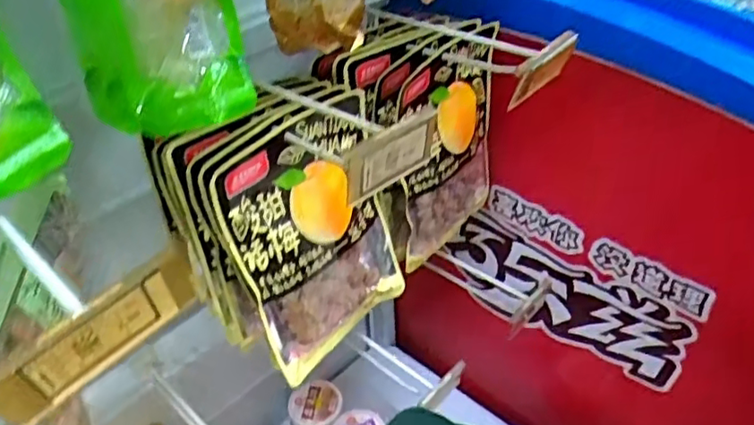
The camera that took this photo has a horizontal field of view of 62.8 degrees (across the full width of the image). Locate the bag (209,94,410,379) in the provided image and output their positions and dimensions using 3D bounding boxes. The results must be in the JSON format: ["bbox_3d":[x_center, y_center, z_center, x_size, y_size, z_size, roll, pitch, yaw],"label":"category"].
[{"bbox_3d":[-0.051,0.022,0.558,0.042,0.222,0.168,26,47,32],"label":"bag"}]

